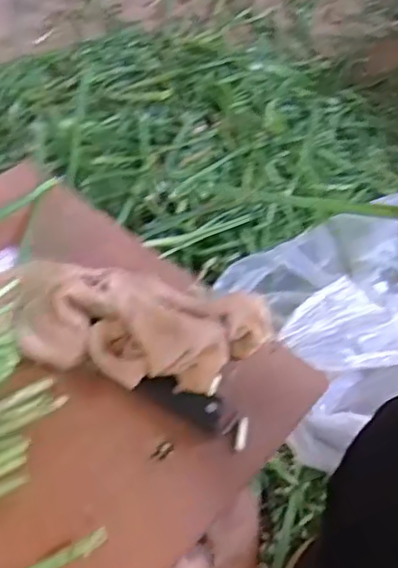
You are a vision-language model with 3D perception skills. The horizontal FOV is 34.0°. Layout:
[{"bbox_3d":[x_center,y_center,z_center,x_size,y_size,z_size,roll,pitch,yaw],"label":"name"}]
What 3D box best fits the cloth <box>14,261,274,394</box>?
[{"bbox_3d":[-0.050,0.035,0.542,0.206,0.046,0.096,10,53,5],"label":"cloth"}]

